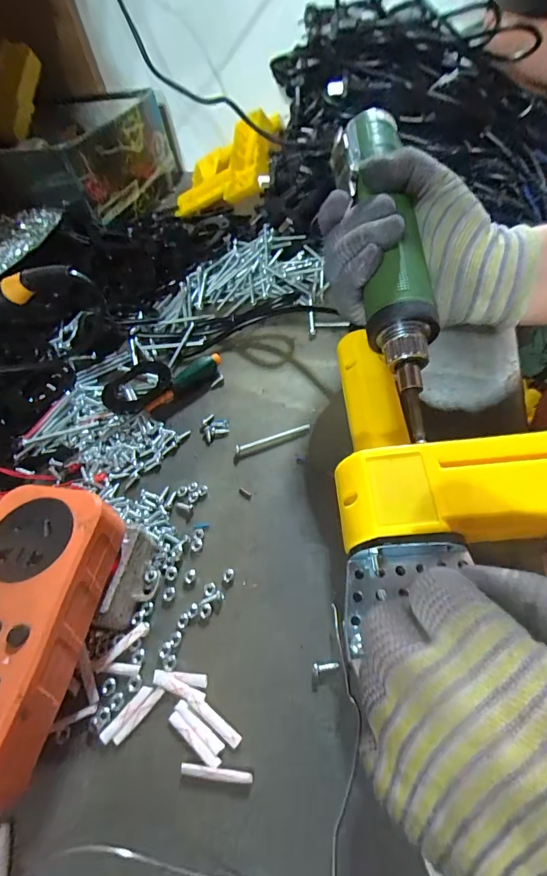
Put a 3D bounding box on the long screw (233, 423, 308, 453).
[{"bbox_3d":[0.000,0.000,0.293,0.056,0.005,0.005,-17,51,-8],"label":"long screw"}]

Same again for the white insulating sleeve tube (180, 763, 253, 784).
[{"bbox_3d":[-0.025,0.147,0.176,0.031,0.004,0.004,2,51,7],"label":"white insulating sleeve tube"}]

